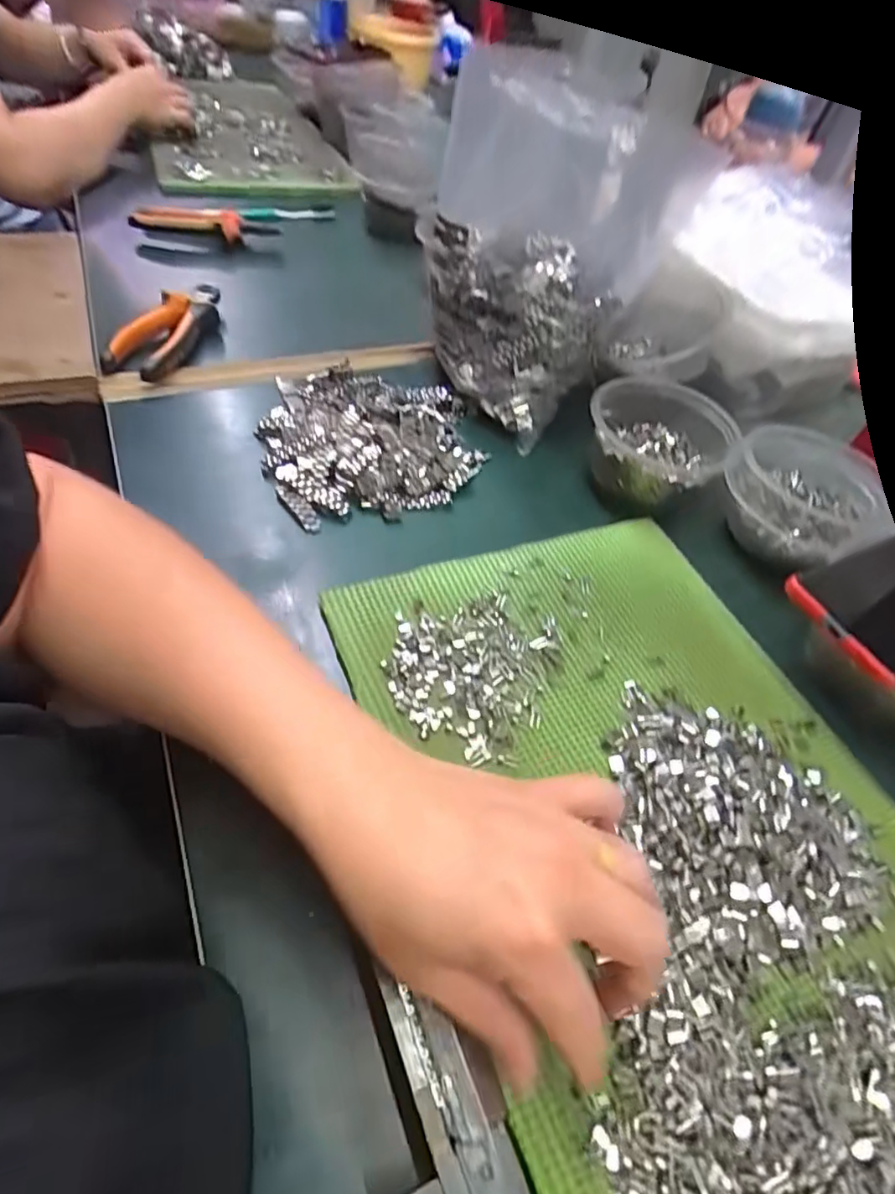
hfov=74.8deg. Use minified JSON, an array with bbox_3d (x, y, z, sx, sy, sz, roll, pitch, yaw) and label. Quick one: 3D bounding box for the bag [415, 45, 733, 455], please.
[{"bbox_3d":[0.095,-0.298,0.481,0.160,0.203,0.228,38,55,20],"label":"bag"}]

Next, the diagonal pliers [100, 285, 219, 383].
[{"bbox_3d":[-0.244,-0.243,0.522,0.059,0.036,0.147,11,50,0],"label":"diagonal pliers"}]

